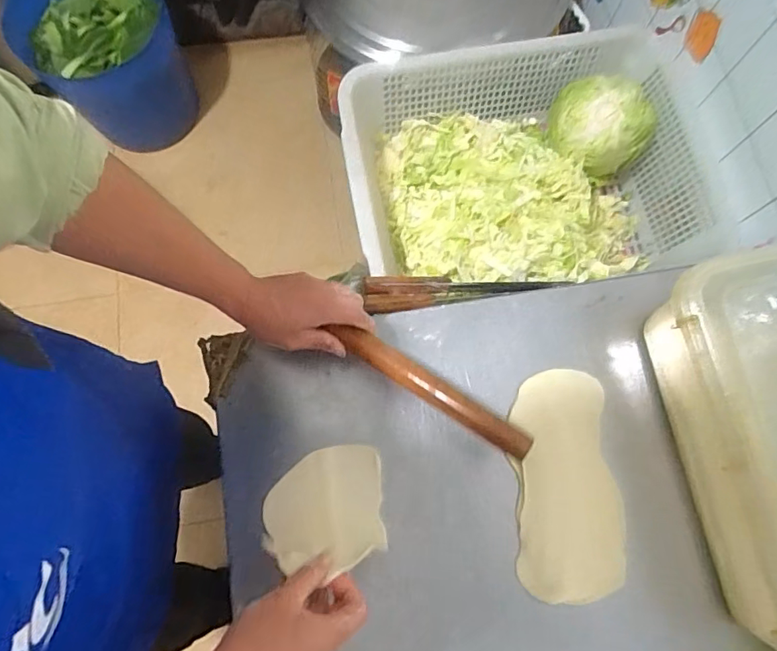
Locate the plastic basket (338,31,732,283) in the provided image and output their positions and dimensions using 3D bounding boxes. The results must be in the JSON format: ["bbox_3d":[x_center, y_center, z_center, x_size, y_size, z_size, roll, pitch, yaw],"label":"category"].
[{"bbox_3d":[0.206,-0.260,0.841,0.533,0.149,0.366,-10,76,-3],"label":"plastic basket"}]

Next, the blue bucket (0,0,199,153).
[{"bbox_3d":[-0.716,-0.692,1.335,0.346,0.386,0.346,0,75,-1],"label":"blue bucket"}]

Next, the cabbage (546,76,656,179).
[{"bbox_3d":[0.339,-0.321,0.838,0.162,0.135,0.139,31,77,7],"label":"cabbage"}]

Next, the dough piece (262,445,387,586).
[{"bbox_3d":[-0.065,0.183,0.520,0.117,0.014,0.111,-5,74,0],"label":"dough piece"}]

